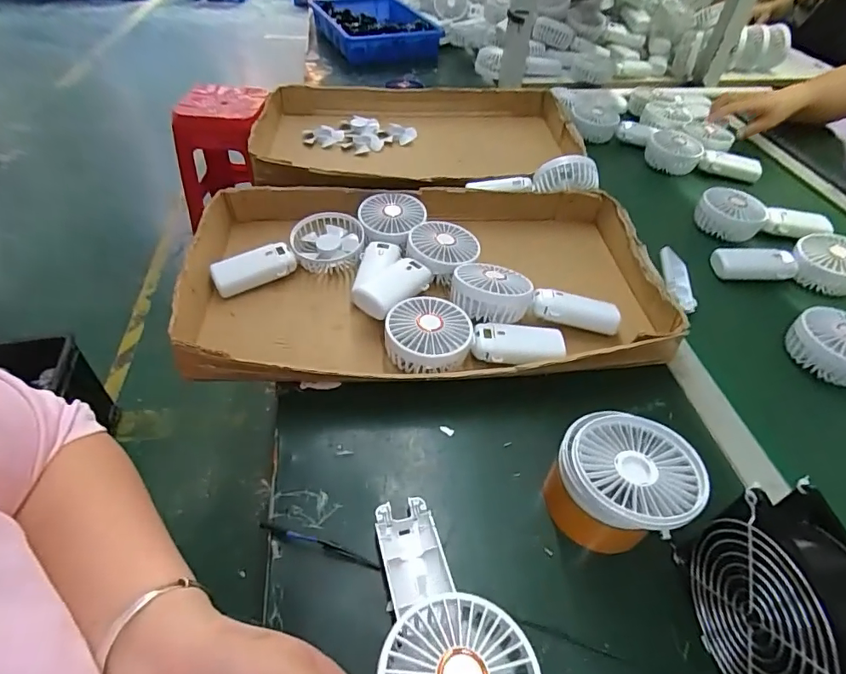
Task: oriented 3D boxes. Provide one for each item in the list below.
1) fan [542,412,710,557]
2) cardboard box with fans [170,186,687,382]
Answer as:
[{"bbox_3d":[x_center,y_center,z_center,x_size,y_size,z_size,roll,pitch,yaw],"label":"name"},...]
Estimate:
[{"bbox_3d":[0.151,0.114,0.368,0.086,0.087,0.093,2,46,-2],"label":"fan"},{"bbox_3d":[0.004,-0.072,0.568,0.526,0.068,0.320,-4,47,-6],"label":"cardboard box with fans"}]

